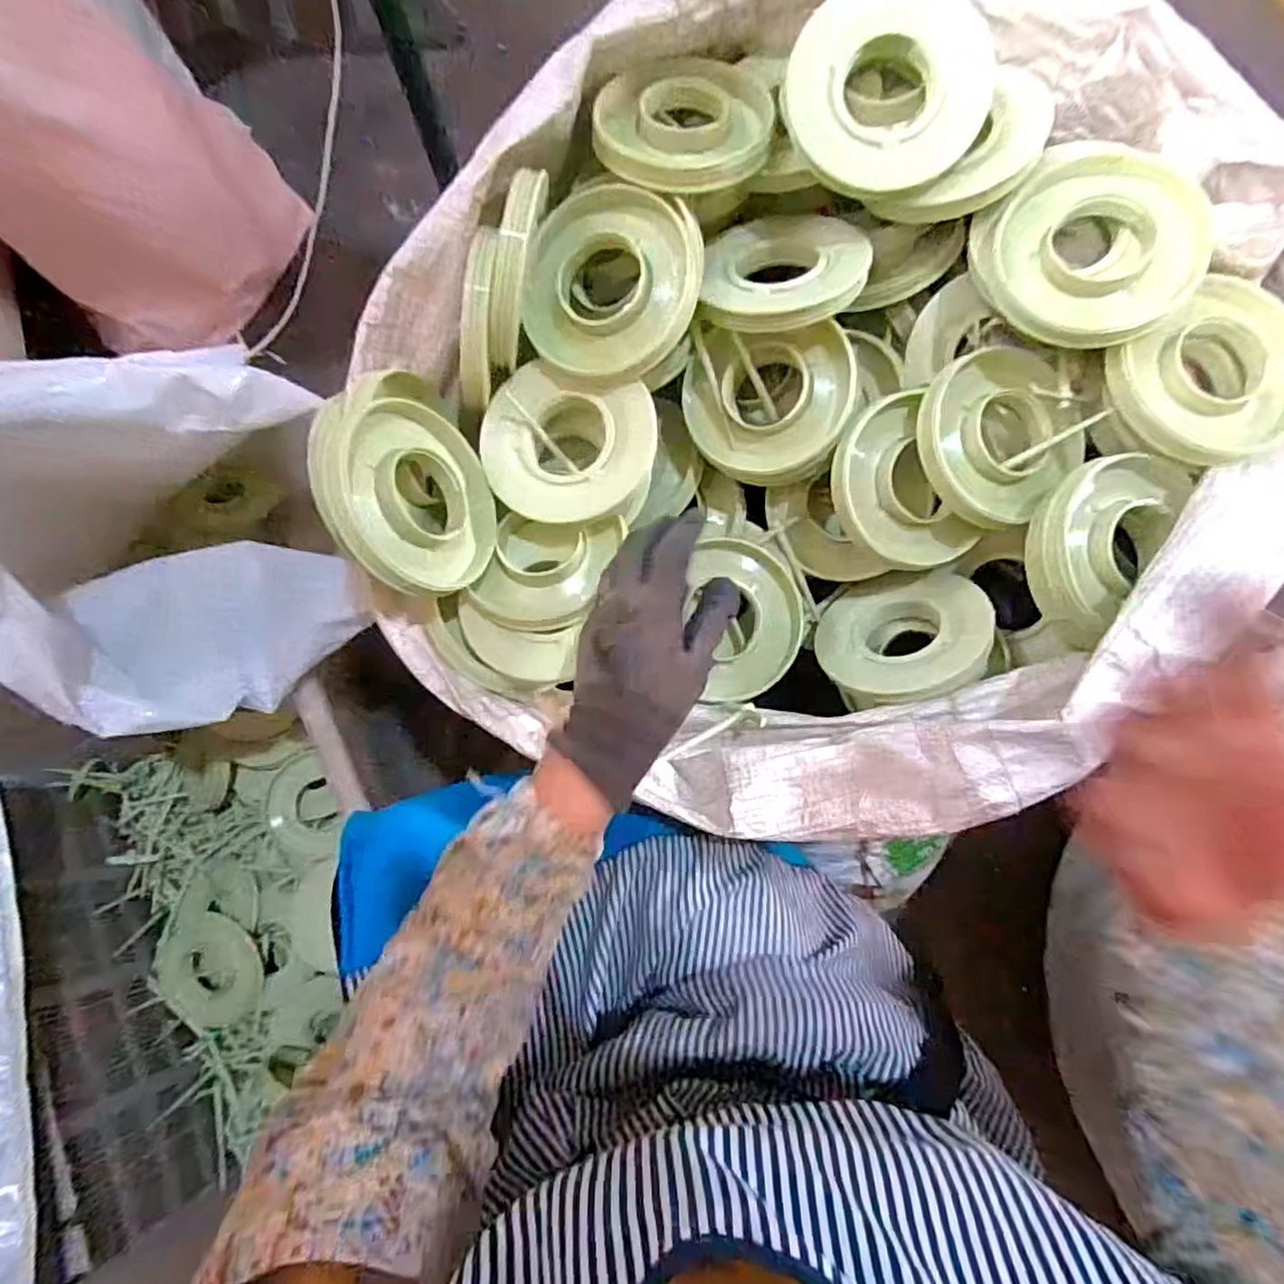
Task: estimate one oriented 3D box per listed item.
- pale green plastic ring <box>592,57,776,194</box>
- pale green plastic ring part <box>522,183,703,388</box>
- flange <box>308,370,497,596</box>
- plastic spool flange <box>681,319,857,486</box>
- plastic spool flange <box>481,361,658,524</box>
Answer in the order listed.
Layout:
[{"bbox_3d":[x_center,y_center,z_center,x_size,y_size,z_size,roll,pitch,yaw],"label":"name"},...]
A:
[{"bbox_3d":[0.031,-0.376,0.481,0.125,0.025,0.134,0,74,2],"label":"pale green plastic ring"},{"bbox_3d":[-0.023,-0.254,0.472,0.126,0.019,0.130,3,96,14],"label":"pale green plastic ring part"},{"bbox_3d":[-0.164,-0.103,0.448,0.041,0.124,0.148,-11,107,35],"label":"flange"},{"bbox_3d":[0.101,-0.188,0.532,0.129,0.040,0.115,5,109,17],"label":"plastic spool flange"},{"bbox_3d":[-0.056,-0.143,0.497,0.126,0.035,0.109,17,91,6],"label":"plastic spool flange"}]

